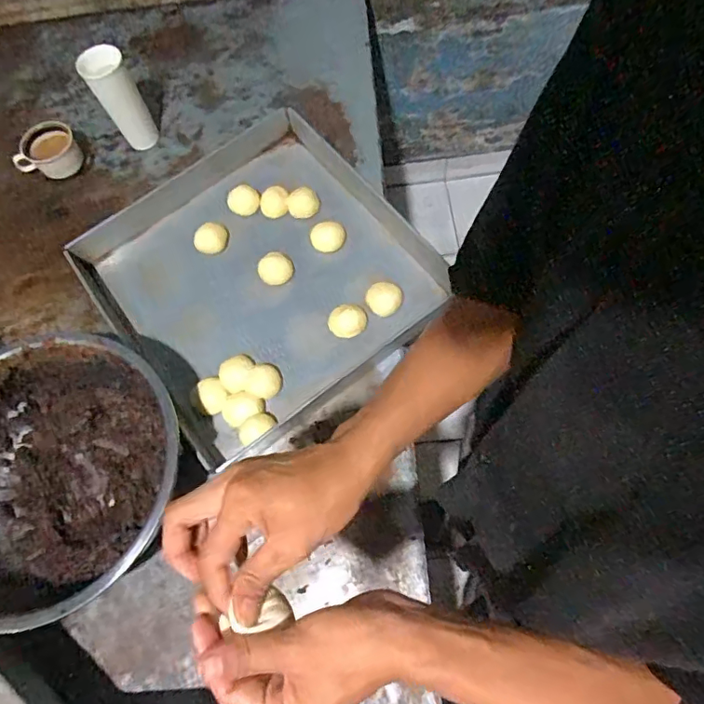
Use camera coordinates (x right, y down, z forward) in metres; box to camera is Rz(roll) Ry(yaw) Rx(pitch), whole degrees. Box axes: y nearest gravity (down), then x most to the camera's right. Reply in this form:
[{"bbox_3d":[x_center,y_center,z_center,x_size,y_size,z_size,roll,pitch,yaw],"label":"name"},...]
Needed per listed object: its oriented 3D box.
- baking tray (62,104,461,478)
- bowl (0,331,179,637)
[{"bbox_3d":[-0.146,-0.133,0.843,0.473,0.049,0.475,-35,70,-12],"label":"baking tray"},{"bbox_3d":[-0.386,0.162,0.688,0.332,0.120,0.325,-1,67,2],"label":"bowl"}]

